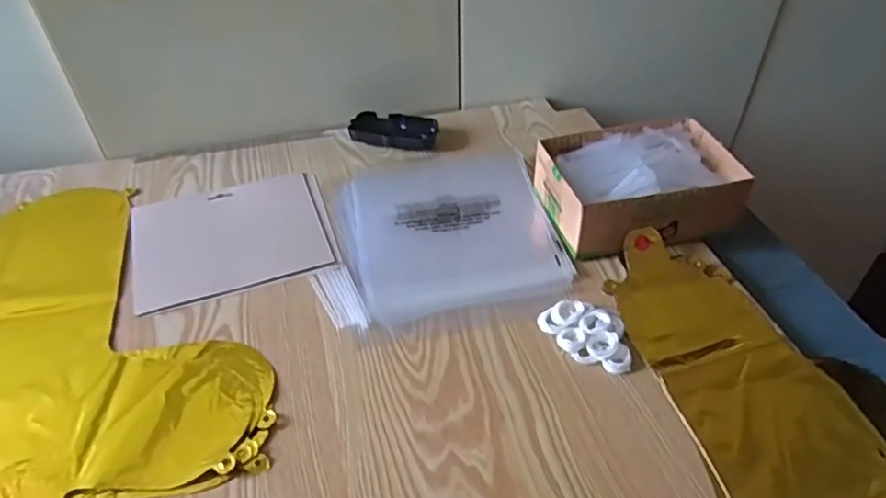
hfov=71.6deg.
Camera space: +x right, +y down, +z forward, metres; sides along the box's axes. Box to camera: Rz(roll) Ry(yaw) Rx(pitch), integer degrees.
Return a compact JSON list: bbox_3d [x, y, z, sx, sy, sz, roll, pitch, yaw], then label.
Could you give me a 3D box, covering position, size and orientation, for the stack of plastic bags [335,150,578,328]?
[{"bbox_3d":[0.003,-0.031,0.670,0.215,0.009,0.247,-11,44,-9],"label":"stack of plastic bags"}]

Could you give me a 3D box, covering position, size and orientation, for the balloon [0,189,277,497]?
[{"bbox_3d":[-0.331,0.069,0.565,0.246,0.006,0.423,-22,47,-21],"label":"balloon"}]

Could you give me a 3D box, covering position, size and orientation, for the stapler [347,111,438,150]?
[{"bbox_3d":[-0.061,-0.152,0.775,0.106,0.022,0.052,0,43,2],"label":"stapler"}]

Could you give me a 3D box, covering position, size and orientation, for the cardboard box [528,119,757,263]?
[{"bbox_3d":[0.202,-0.068,0.642,0.185,0.072,0.138,-12,44,-11],"label":"cardboard box"}]

